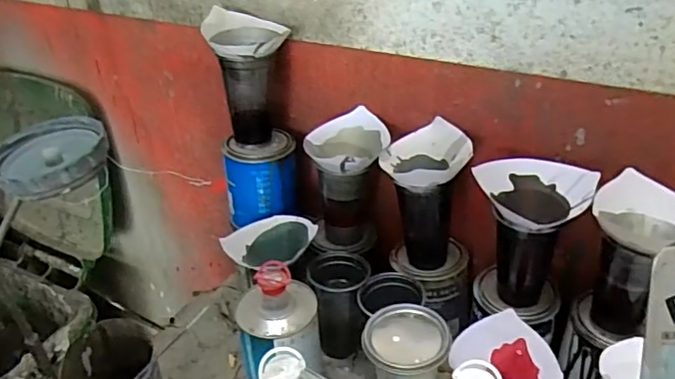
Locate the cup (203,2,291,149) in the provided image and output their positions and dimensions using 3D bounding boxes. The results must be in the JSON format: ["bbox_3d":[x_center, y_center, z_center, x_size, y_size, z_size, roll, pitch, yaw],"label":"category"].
[{"bbox_3d":[-0.121,-0.150,0.784,0.112,0.174,0.086,3,33,9],"label":"cup"}]

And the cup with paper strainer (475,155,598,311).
[{"bbox_3d":[0.229,0.059,0.682,0.128,0.173,0.094,15,36,25],"label":"cup with paper strainer"}]

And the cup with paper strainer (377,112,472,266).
[{"bbox_3d":[0.116,0.015,0.748,0.104,0.176,0.096,-2,32,1],"label":"cup with paper strainer"}]

